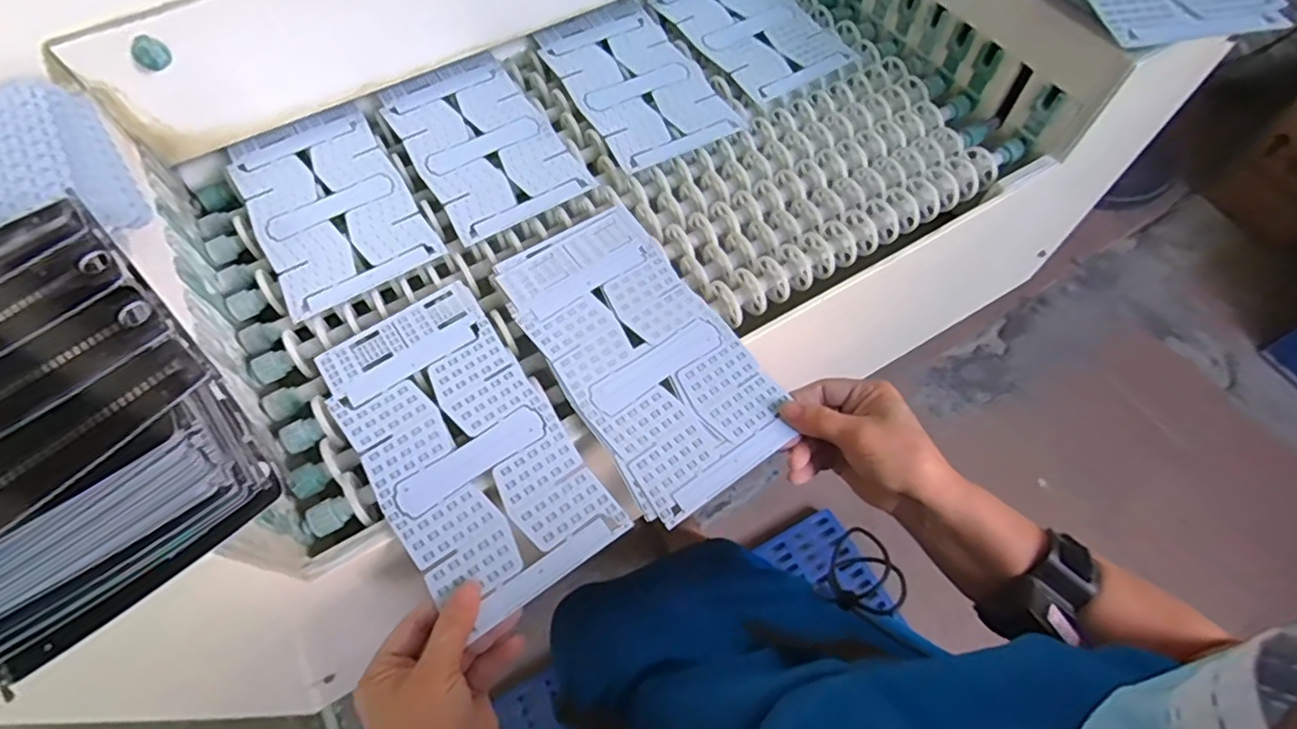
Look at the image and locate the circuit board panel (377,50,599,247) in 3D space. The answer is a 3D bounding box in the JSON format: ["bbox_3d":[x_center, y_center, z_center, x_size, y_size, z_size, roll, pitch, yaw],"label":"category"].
[{"bbox_3d":[-0.161,-0.216,0.594,0.128,0.011,0.223,-28,66,-16],"label":"circuit board panel"}]

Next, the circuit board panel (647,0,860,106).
[{"bbox_3d":[0.114,-0.375,0.682,0.145,0.013,0.218,-29,67,-17],"label":"circuit board panel"}]

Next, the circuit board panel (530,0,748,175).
[{"bbox_3d":[-0.018,-0.295,0.639,0.132,0.011,0.235,-24,65,-14],"label":"circuit board panel"}]

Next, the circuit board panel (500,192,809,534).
[{"bbox_3d":[-0.008,-0.015,0.473,0.130,0.007,0.250,-30,67,-17],"label":"circuit board panel"}]

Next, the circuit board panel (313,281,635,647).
[{"bbox_3d":[-0.133,0.052,0.441,0.126,0.004,0.243,-32,66,-17],"label":"circuit board panel"}]

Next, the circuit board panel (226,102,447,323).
[{"bbox_3d":[-0.287,-0.148,0.558,0.127,0.007,0.224,-29,64,-16],"label":"circuit board panel"}]

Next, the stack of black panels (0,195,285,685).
[{"bbox_3d":[-0.304,0.032,0.307,0.172,0.086,0.178,-40,68,-18],"label":"stack of black panels"}]

